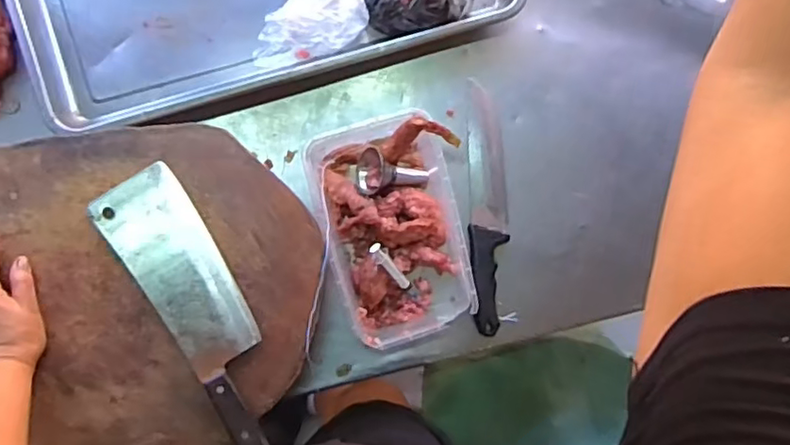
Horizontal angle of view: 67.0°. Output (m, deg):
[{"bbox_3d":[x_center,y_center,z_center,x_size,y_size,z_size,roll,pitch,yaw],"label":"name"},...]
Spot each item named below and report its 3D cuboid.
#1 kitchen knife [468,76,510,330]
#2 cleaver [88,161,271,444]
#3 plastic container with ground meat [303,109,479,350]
[{"bbox_3d":[0.120,-0.019,0.758,0.048,0.017,0.312,-2,91,-6],"label":"kitchen knife"},{"bbox_3d":[-0.202,0.089,0.630,0.089,0.035,0.309,-33,94,-5],"label":"cleaver"},{"bbox_3d":[0.000,0.005,0.718,0.169,0.070,0.259,-11,92,-6],"label":"plastic container with ground meat"}]

